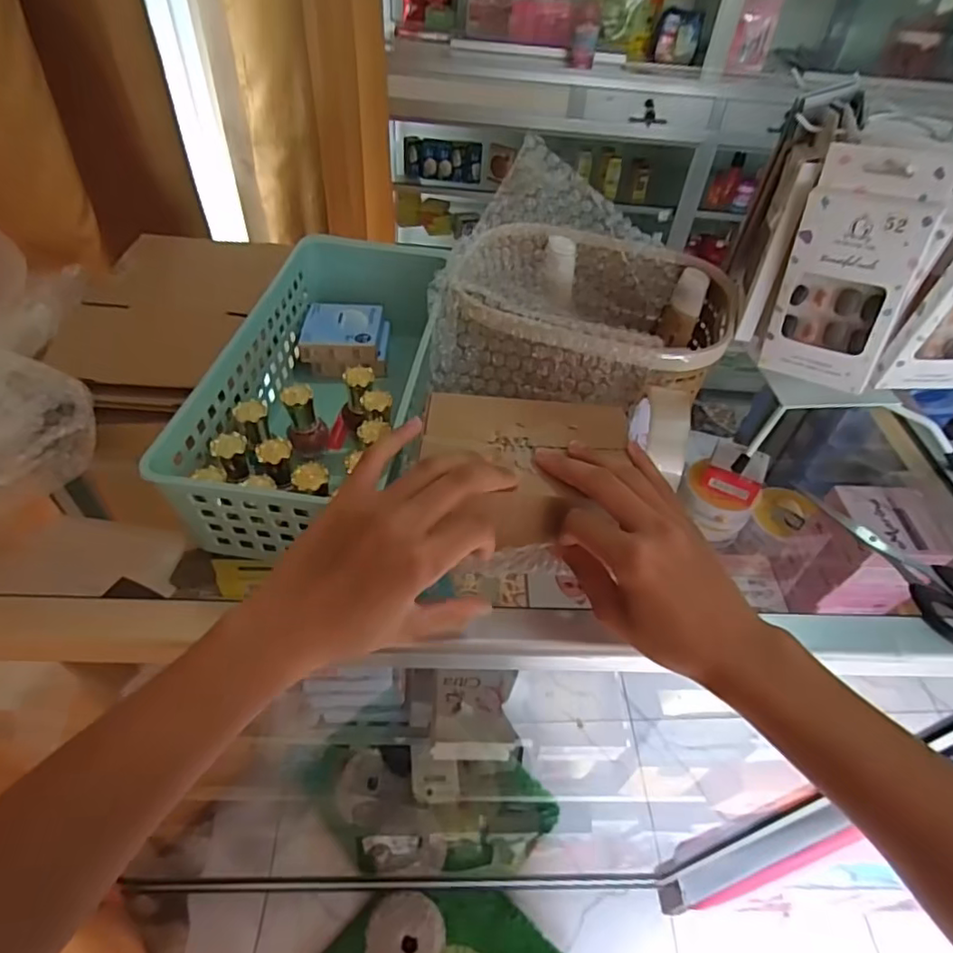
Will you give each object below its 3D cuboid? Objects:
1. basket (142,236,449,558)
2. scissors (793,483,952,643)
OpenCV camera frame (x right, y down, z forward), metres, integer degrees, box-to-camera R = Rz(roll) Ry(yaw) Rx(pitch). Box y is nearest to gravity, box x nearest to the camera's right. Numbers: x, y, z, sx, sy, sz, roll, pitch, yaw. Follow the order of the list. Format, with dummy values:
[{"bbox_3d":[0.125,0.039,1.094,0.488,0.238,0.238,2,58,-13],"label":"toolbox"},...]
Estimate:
[{"bbox_3d":[-0.104,-0.077,0.441,0.132,0.078,0.294,9,47,3],"label":"basket"},{"bbox_3d":[0.309,0.052,0.416,0.063,0.012,0.145,-12,49,-16],"label":"scissors"}]

